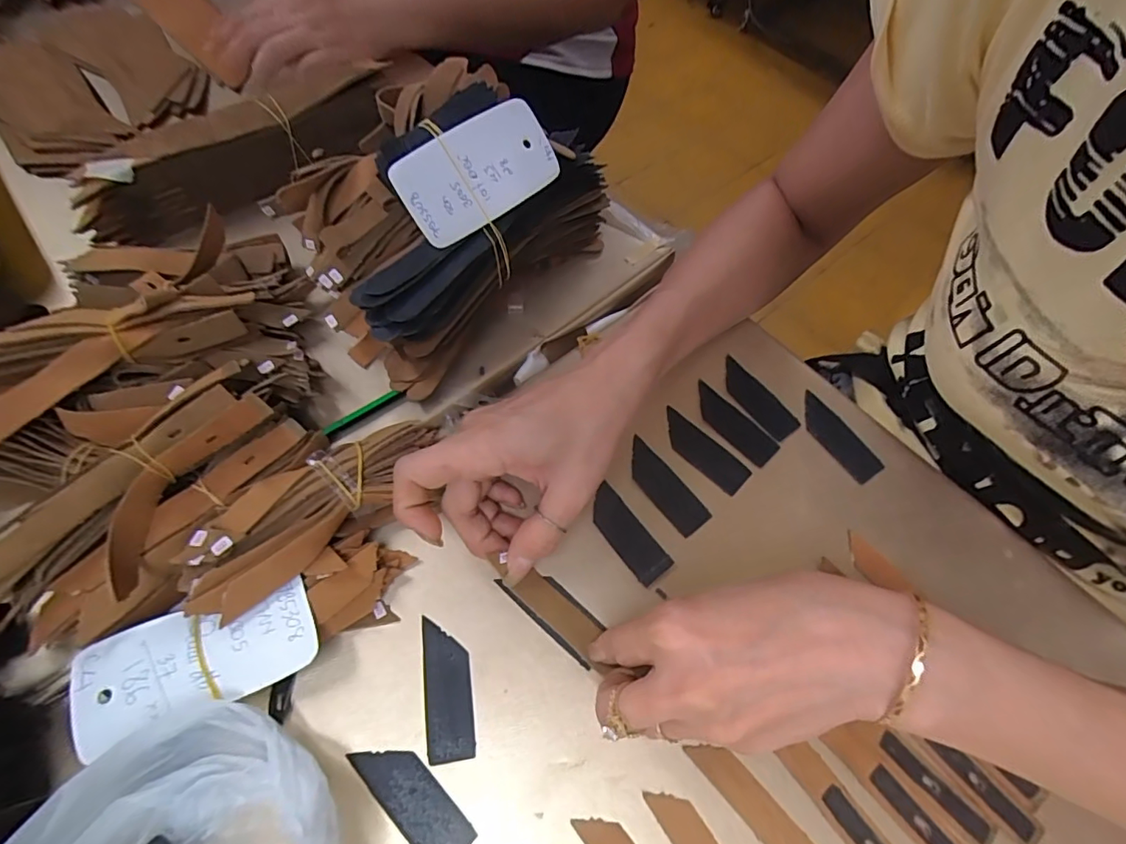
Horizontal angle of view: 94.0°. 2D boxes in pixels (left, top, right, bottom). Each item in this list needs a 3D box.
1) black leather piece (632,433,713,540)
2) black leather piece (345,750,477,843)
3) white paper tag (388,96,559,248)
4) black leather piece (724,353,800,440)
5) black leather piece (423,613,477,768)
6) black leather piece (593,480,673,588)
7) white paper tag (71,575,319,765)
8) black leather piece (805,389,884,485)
[{"bbox_3d":[0.060,0.039,0.317,0.022,0.004,0.062,-37,72,-14],"label":"black leather piece"},{"bbox_3d":[-0.069,0.171,0.239,0.063,0.004,0.023,40,67,18],"label":"black leather piece"},{"bbox_3d":[-0.049,-0.153,0.317,0.104,0.008,0.051,-40,111,-18],"label":"white paper tag"},{"bbox_3d":[0.128,-0.016,0.351,0.024,0.004,0.063,-36,68,-20],"label":"black leather piece"},{"bbox_3d":[-0.057,0.132,0.261,0.022,0.004,0.063,-7,62,-7],"label":"black leather piece"},{"bbox_3d":[0.036,0.064,0.302,0.022,0.004,0.059,-33,67,-19],"label":"black leather piece"},{"bbox_3d":[-0.170,0.109,0.244,0.102,0.006,0.048,-21,70,-13],"label":"white paper tag"},{"bbox_3d":[0.177,0.008,0.339,0.025,0.004,0.064,-27,66,-17],"label":"black leather piece"}]

